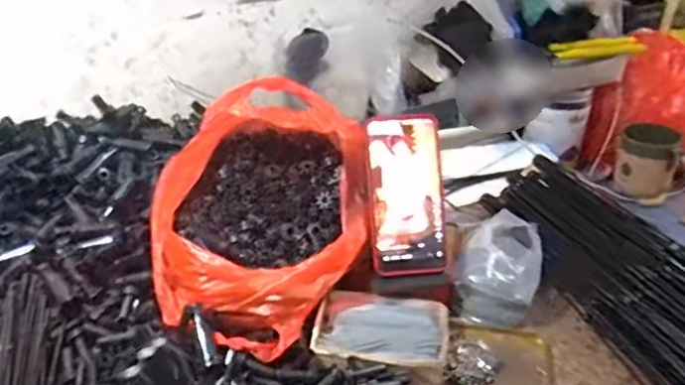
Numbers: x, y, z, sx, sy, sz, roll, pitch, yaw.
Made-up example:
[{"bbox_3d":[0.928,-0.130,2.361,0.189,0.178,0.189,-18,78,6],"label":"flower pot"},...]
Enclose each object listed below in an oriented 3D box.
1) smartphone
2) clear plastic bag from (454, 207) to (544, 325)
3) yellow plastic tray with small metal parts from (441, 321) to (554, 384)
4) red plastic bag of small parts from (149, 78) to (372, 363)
[{"bbox_3d":[0.066,0.001,0.611,0.079,0.161,0.012,-4,-2,-5],"label":"smartphone"},{"bbox_3d":[0.177,0.077,0.644,0.077,0.077,0.126,16,37,23],"label":"clear plastic bag"},{"bbox_3d":[0.151,0.172,0.565,0.103,0.016,0.121,6,35,10],"label":"yellow plastic tray with small metal parts"},{"bbox_3d":[-0.081,0.012,0.617,0.207,0.157,0.237,20,39,28],"label":"red plastic bag of small parts"}]

